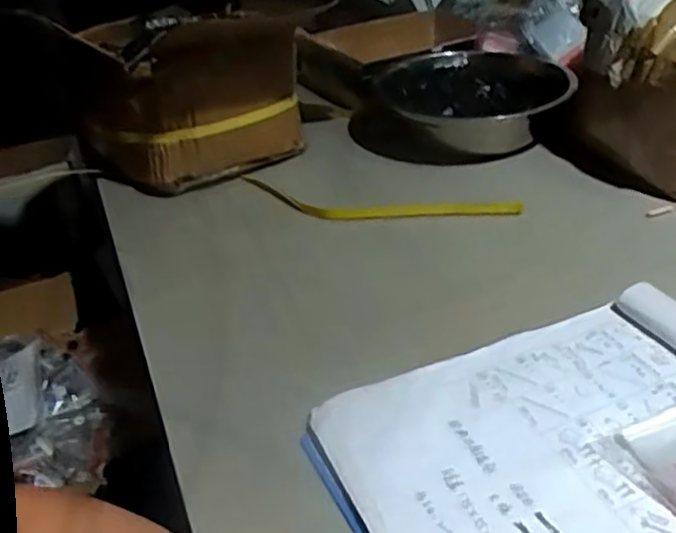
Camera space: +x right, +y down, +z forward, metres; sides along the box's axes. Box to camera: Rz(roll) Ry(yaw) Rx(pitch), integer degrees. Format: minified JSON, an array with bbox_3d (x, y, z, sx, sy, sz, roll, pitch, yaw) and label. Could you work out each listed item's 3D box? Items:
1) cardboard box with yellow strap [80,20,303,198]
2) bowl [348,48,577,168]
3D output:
[{"bbox_3d":[-0.181,-0.201,0.844,0.221,0.188,0.223,-29,40,-30],"label":"cardboard box with yellow strap"},{"bbox_3d":[0.165,-0.211,0.908,0.254,0.080,0.254,-4,34,3],"label":"bowl"}]

